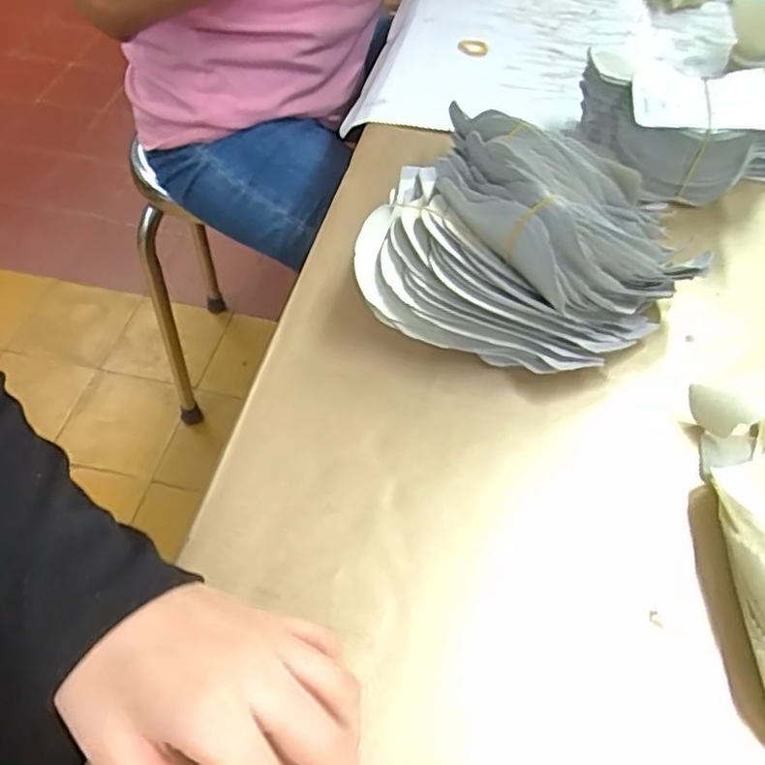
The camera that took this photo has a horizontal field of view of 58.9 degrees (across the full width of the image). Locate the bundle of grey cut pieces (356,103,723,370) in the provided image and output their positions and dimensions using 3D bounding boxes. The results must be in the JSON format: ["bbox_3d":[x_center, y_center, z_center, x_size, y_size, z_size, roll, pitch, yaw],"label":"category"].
[{"bbox_3d":[0.091,-0.093,0.397,0.181,0.073,0.165,21,56,14],"label":"bundle of grey cut pieces"}]

